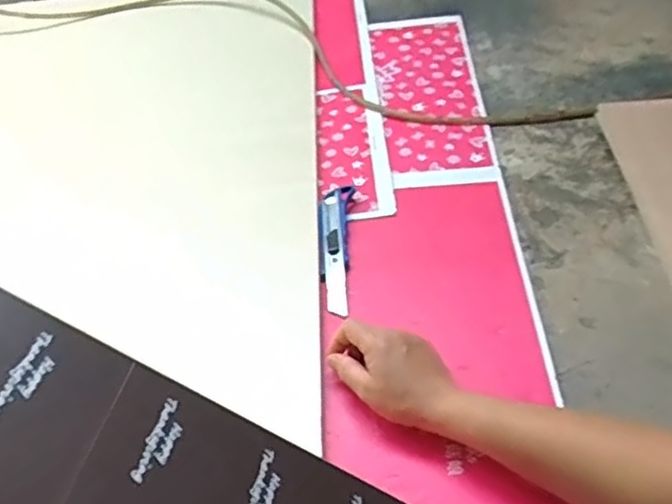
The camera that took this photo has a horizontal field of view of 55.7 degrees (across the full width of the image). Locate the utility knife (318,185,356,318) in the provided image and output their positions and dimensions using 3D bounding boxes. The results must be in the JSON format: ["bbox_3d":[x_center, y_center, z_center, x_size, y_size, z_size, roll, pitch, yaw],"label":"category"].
[{"bbox_3d":[-0.003,-0.005,0.757,0.042,0.019,0.194,-1,47,6],"label":"utility knife"}]

